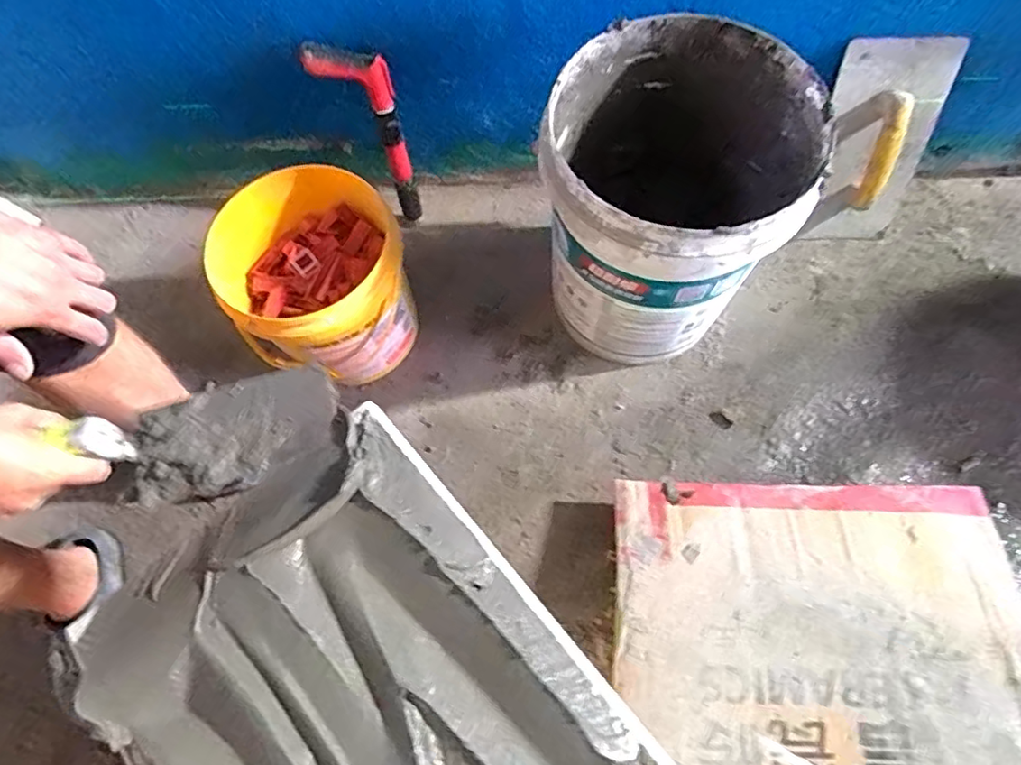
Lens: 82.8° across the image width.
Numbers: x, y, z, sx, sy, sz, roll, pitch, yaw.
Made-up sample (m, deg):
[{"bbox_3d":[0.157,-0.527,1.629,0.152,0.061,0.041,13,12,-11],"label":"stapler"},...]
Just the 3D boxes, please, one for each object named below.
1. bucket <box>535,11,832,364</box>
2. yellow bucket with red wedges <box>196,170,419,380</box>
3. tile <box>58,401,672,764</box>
[{"bbox_3d":[0.199,-0.221,0.770,0.292,0.329,0.308,-1,66,3],"label":"bucket"},{"bbox_3d":[-0.270,-0.131,0.842,0.224,0.240,0.248,40,74,18],"label":"yellow bucket with red wedges"},{"bbox_3d":[-0.120,0.228,0.418,0.295,0.033,0.380,-39,70,-13],"label":"tile"}]

